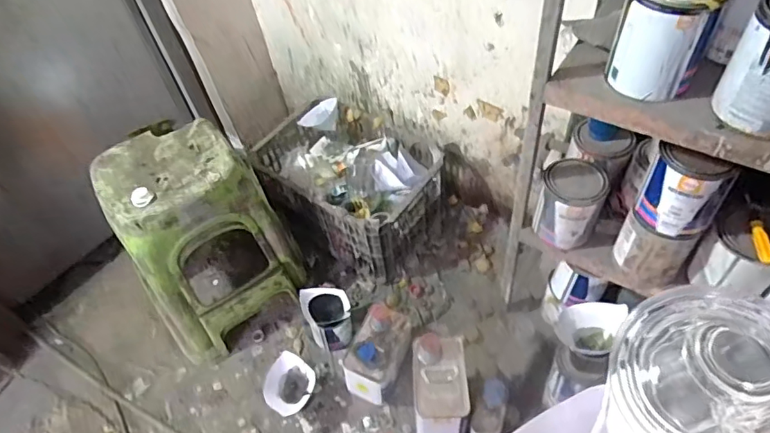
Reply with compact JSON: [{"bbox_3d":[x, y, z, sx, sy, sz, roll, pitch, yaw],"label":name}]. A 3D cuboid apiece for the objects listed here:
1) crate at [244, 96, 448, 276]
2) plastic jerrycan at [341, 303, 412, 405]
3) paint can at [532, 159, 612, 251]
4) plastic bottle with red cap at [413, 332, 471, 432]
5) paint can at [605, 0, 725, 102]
[{"bbox_3d":[-0.103,-0.112,1.518,0.501,0.239,0.375,27,59,25],"label":"crate"},{"bbox_3d":[-0.013,0.330,1.232,0.128,0.215,0.187,19,55,19],"label":"plastic jerrycan"},{"bbox_3d":[0.330,-0.025,0.915,0.100,0.123,0.107,-3,51,4],"label":"paint can"},{"bbox_3d":[0.118,0.389,1.108,0.107,0.234,0.172,-5,51,3],"label":"plastic bottle with red cap"},{"bbox_3d":[0.347,-0.224,0.645,0.098,0.125,0.098,-3,51,4],"label":"paint can"}]

